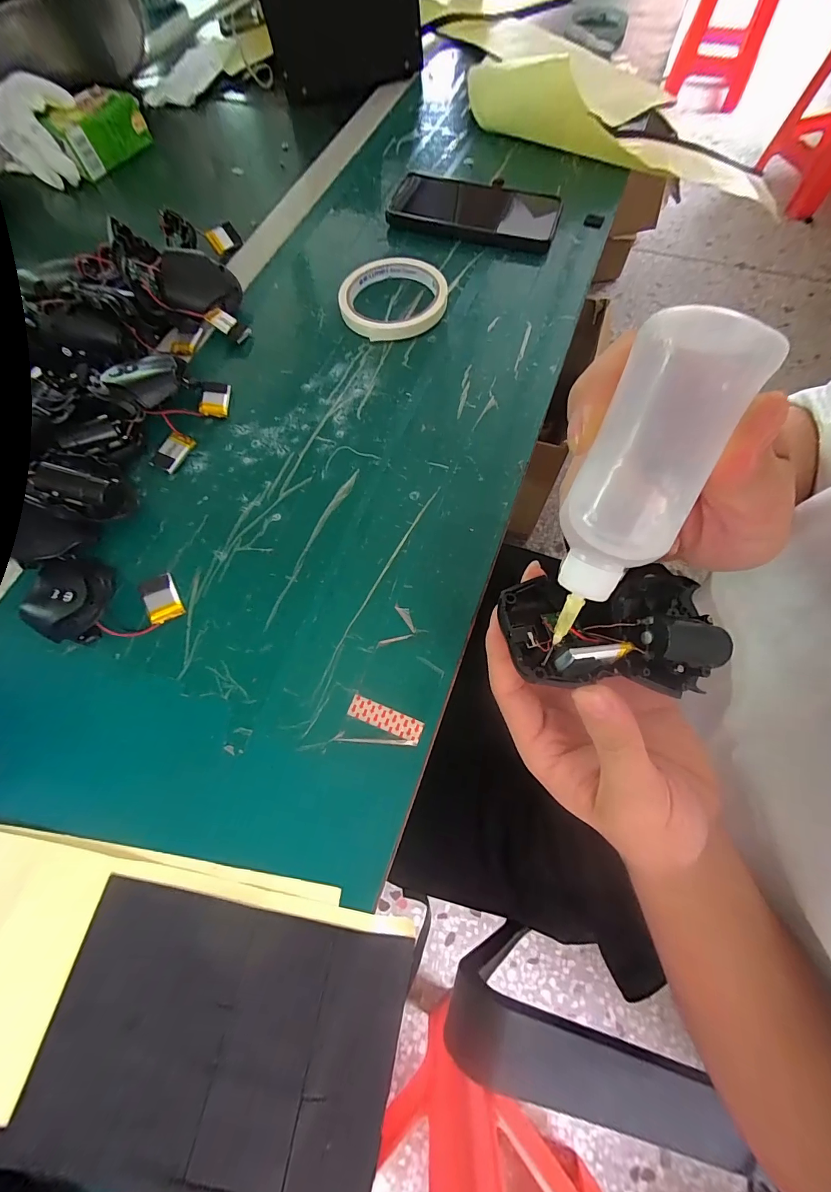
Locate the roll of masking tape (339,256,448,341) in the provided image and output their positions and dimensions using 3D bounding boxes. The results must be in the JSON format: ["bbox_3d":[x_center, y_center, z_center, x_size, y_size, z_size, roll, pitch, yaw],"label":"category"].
[{"bbox_3d":[-0.021,-0.268,0.350,0.093,0.015,0.094,-1,69,3],"label":"roll of masking tape"}]

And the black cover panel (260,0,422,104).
[{"bbox_3d":[-0.089,-0.695,0.451,0.182,0.142,0.033,-8,57,6],"label":"black cover panel"}]

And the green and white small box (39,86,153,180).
[{"bbox_3d":[-0.396,-0.575,0.482,0.068,0.041,0.117,31,73,11],"label":"green and white small box"}]

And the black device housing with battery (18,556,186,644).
[{"bbox_3d":[-0.203,0.003,0.248,0.101,0.019,0.054,9,70,7],"label":"black device housing with battery"}]

